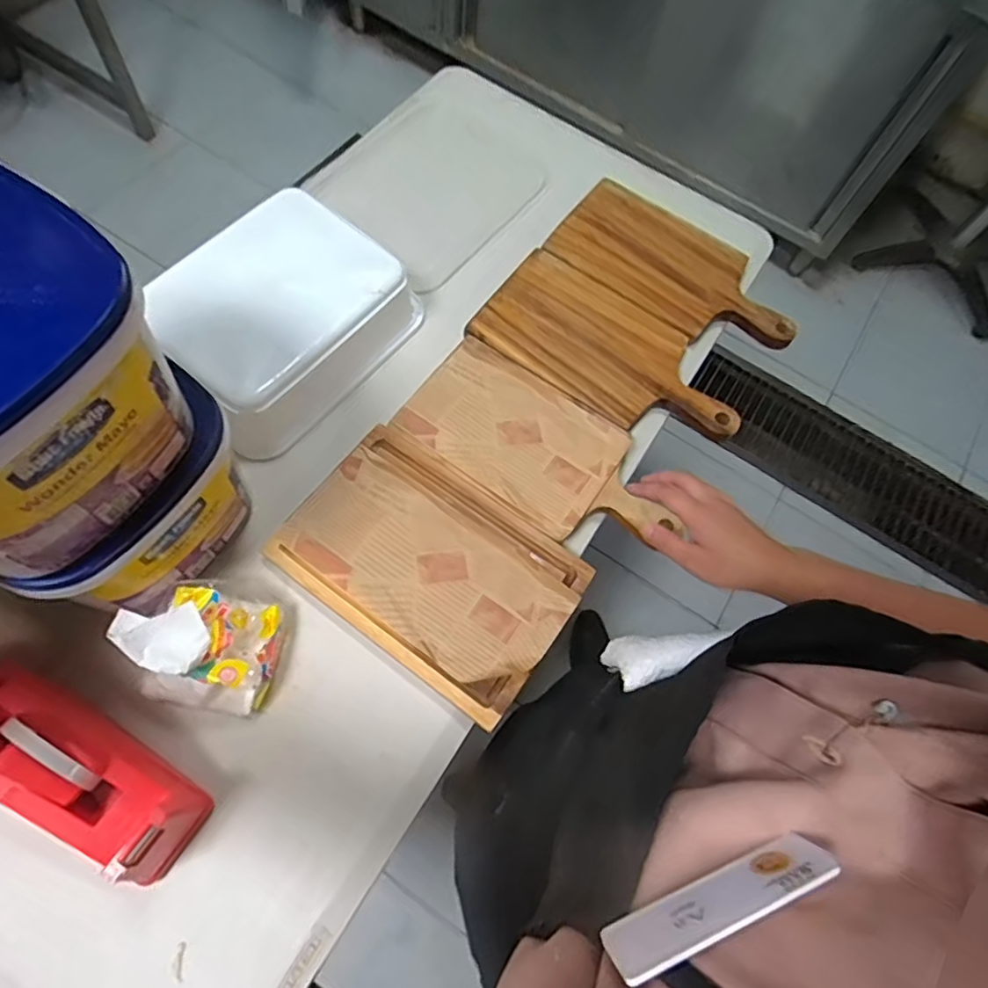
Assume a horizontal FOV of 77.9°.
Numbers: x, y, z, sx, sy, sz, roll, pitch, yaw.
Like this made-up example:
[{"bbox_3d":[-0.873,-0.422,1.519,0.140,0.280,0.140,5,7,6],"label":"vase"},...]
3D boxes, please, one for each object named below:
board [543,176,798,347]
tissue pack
[{"bbox_3d":[0.247,-0.301,0.826,0.330,0.019,0.170,33,69,9],"label":"board"},{"bbox_3d":[-0.262,0.132,0.554,0.102,0.099,0.109,11,66,-1],"label":"tissue pack"}]

